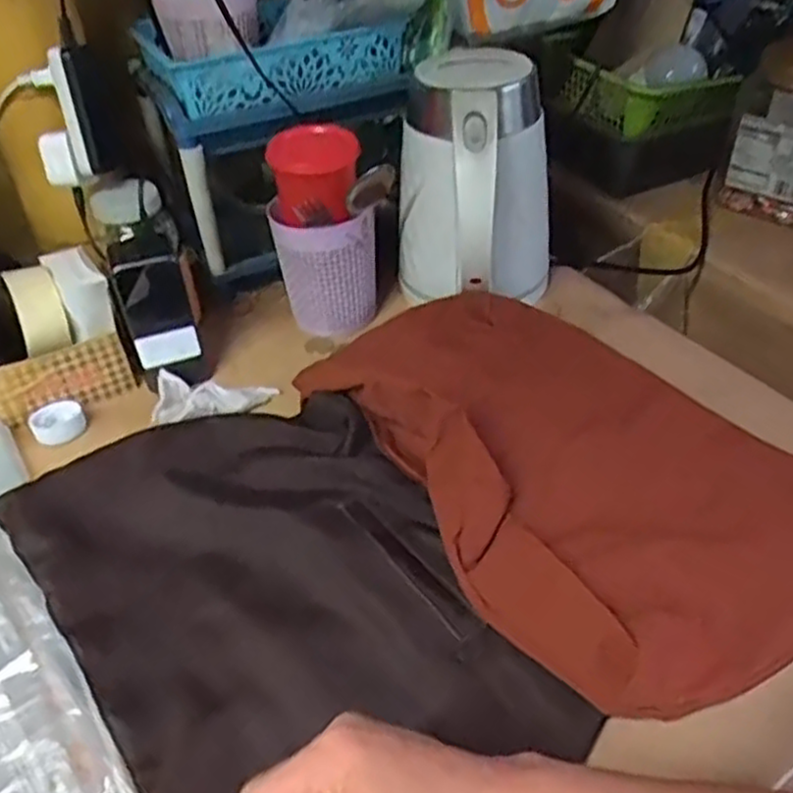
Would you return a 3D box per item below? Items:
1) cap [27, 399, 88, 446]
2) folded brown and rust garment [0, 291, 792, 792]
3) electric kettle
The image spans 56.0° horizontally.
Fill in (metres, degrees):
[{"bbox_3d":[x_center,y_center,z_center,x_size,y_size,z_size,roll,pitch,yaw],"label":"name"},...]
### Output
[{"bbox_3d":[-0.287,0.022,0.632,0.043,0.020,0.043,-2,41,2],"label":"cap"},{"bbox_3d":[0.022,0.076,0.504,0.467,0.072,0.387,-25,45,-23],"label":"folded brown and rust garment"},{"bbox_3d":[0.073,-0.175,0.671,0.143,0.206,0.155,0,41,4],"label":"electric kettle"}]

